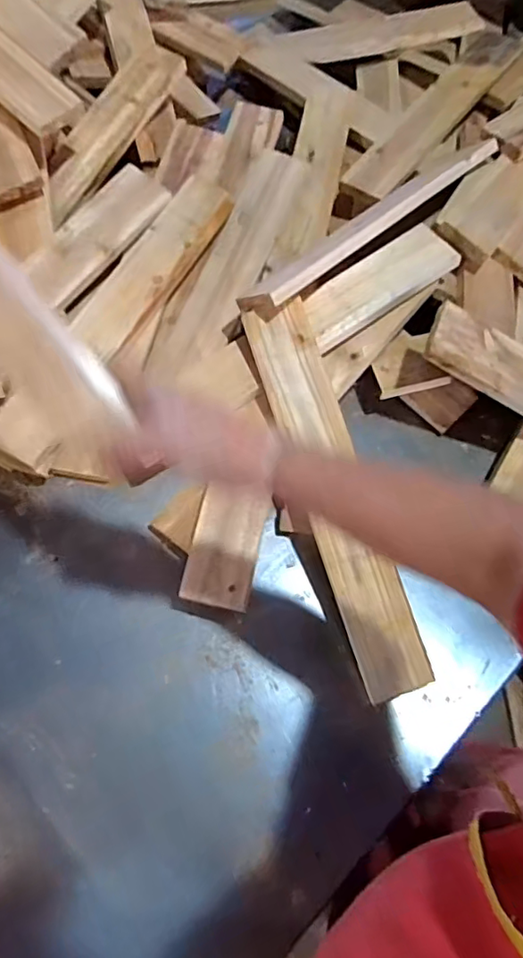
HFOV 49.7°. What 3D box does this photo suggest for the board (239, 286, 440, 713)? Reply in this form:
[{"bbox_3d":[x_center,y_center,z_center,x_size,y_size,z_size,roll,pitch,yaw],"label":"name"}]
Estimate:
[{"bbox_3d":[0.089,0.012,0.688,0.079,0.028,0.490,-16,82,-8],"label":"board"}]

